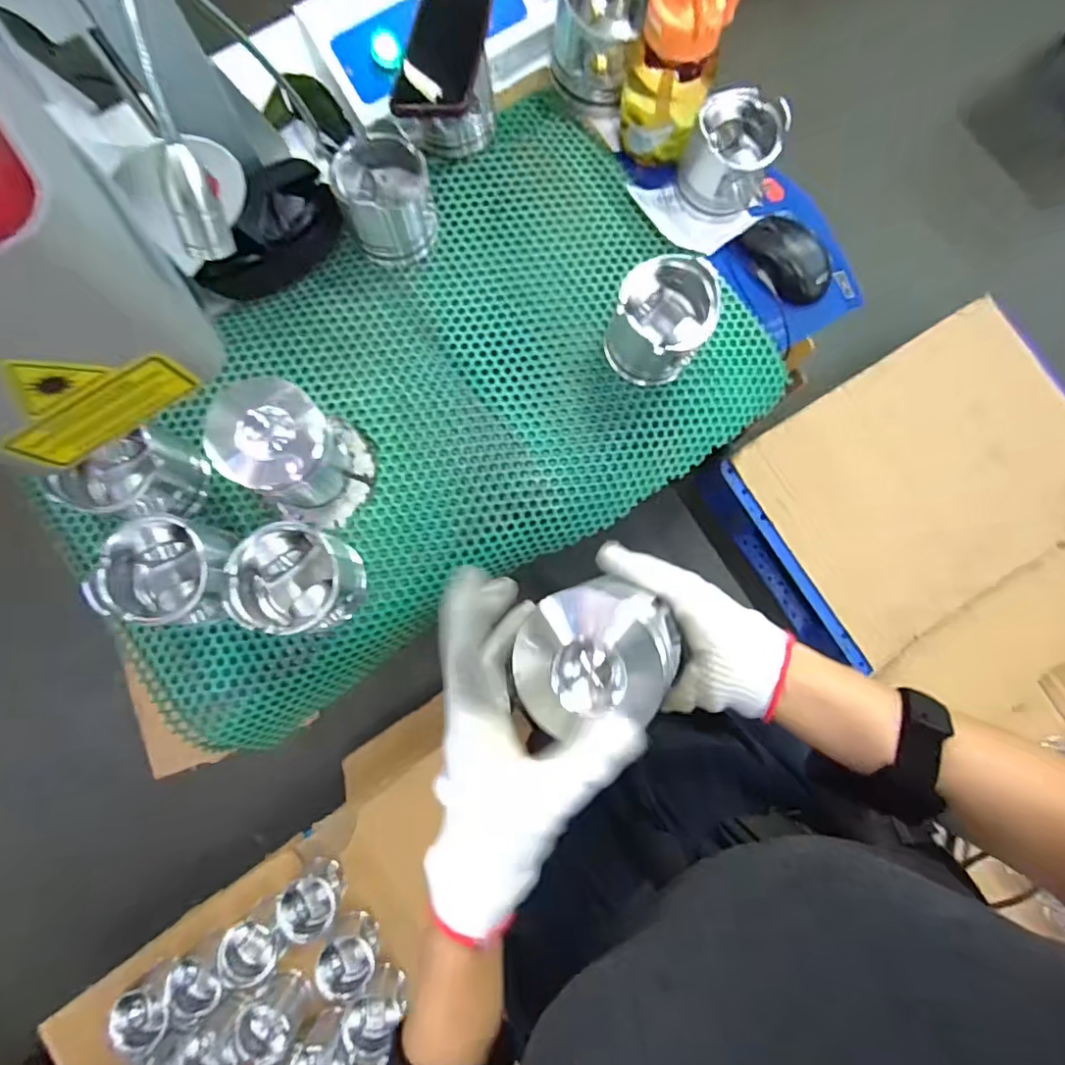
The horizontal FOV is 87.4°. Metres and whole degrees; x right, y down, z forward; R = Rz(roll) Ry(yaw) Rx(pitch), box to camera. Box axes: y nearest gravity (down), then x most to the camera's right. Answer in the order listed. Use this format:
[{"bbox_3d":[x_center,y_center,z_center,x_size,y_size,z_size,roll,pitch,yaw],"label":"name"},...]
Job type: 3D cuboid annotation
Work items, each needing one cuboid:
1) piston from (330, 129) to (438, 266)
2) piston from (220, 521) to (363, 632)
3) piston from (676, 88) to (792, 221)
[{"bbox_3d":[-0.146,-0.337,0.564,0.088,0.083,0.085,-14,82,-4],"label":"piston"},{"bbox_3d":[-0.205,0.042,0.492,0.092,0.089,0.090,0,81,-2],"label":"piston"},{"bbox_3d":[0.214,-0.404,0.602,0.093,0.094,0.089,0,81,-2],"label":"piston"}]

